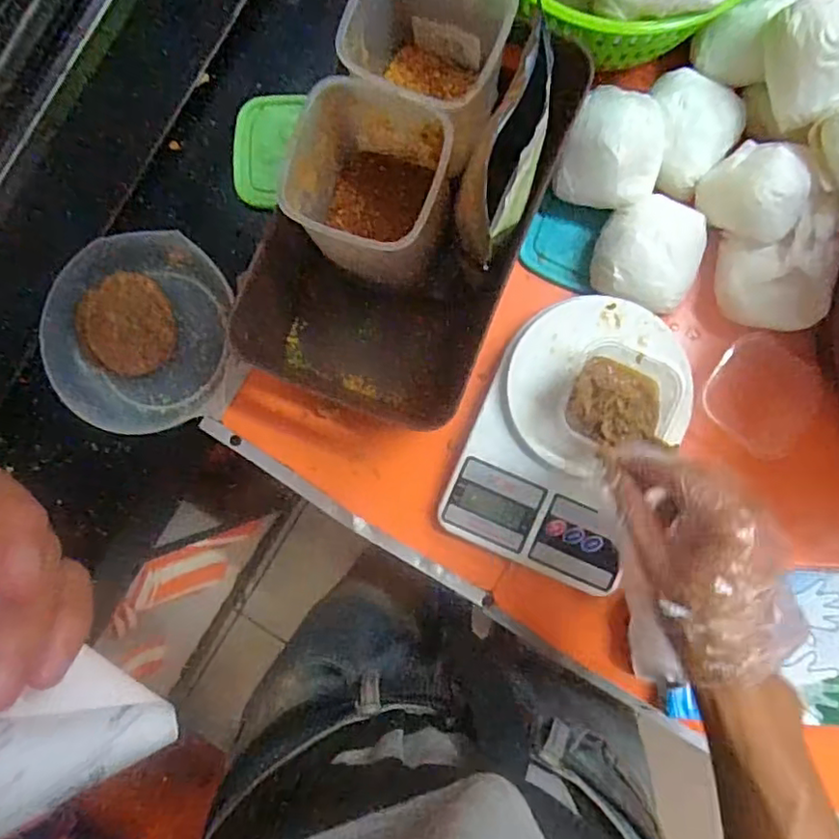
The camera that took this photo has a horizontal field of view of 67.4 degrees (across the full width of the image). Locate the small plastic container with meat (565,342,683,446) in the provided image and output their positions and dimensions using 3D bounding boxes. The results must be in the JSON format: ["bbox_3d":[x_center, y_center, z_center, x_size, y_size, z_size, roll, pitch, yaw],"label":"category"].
[{"bbox_3d":[0.152,-0.016,0.461,0.077,0.030,0.076,24,89,3],"label":"small plastic container with meat"}]

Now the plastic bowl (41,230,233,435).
[{"bbox_3d":[-0.228,-0.073,0.507,0.135,0.033,0.157,18,89,3],"label":"plastic bowl"}]

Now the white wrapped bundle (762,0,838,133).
[{"bbox_3d":[0.285,-0.253,0.431,0.071,0.047,0.077,-17,87,2],"label":"white wrapped bundle"}]

